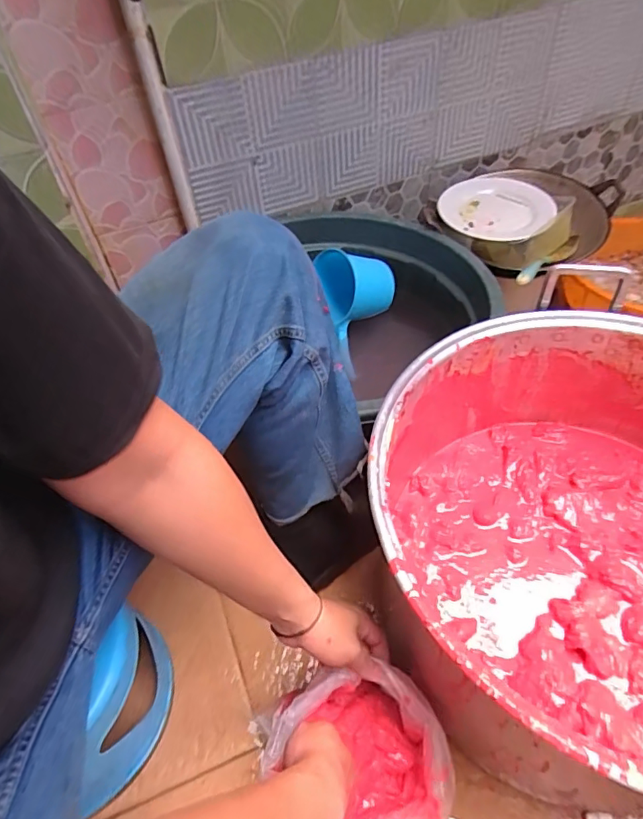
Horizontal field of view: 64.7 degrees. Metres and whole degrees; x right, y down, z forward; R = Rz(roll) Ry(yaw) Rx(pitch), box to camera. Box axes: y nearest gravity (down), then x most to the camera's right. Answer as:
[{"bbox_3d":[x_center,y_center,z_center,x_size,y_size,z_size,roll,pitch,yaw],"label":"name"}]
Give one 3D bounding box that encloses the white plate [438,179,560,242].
[{"bbox_3d":[0.336,-0.390,0.981,0.209,0.022,0.209,-3,50,3],"label":"white plate"}]

